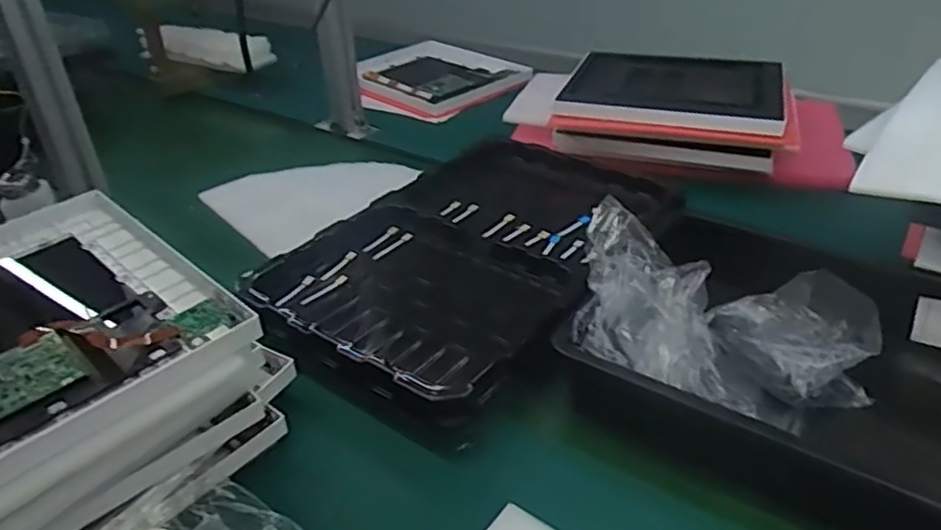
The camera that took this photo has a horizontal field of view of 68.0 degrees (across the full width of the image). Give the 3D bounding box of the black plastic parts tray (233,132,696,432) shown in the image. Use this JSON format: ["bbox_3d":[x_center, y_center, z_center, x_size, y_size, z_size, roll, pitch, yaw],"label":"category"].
[{"bbox_3d":[0.009,-0.017,0.812,0.326,0.054,0.494,22,41,32],"label":"black plastic parts tray"}]

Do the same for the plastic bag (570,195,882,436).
[{"bbox_3d":[0.226,0.054,0.627,0.251,0.104,0.150,9,36,16],"label":"plastic bag"}]

